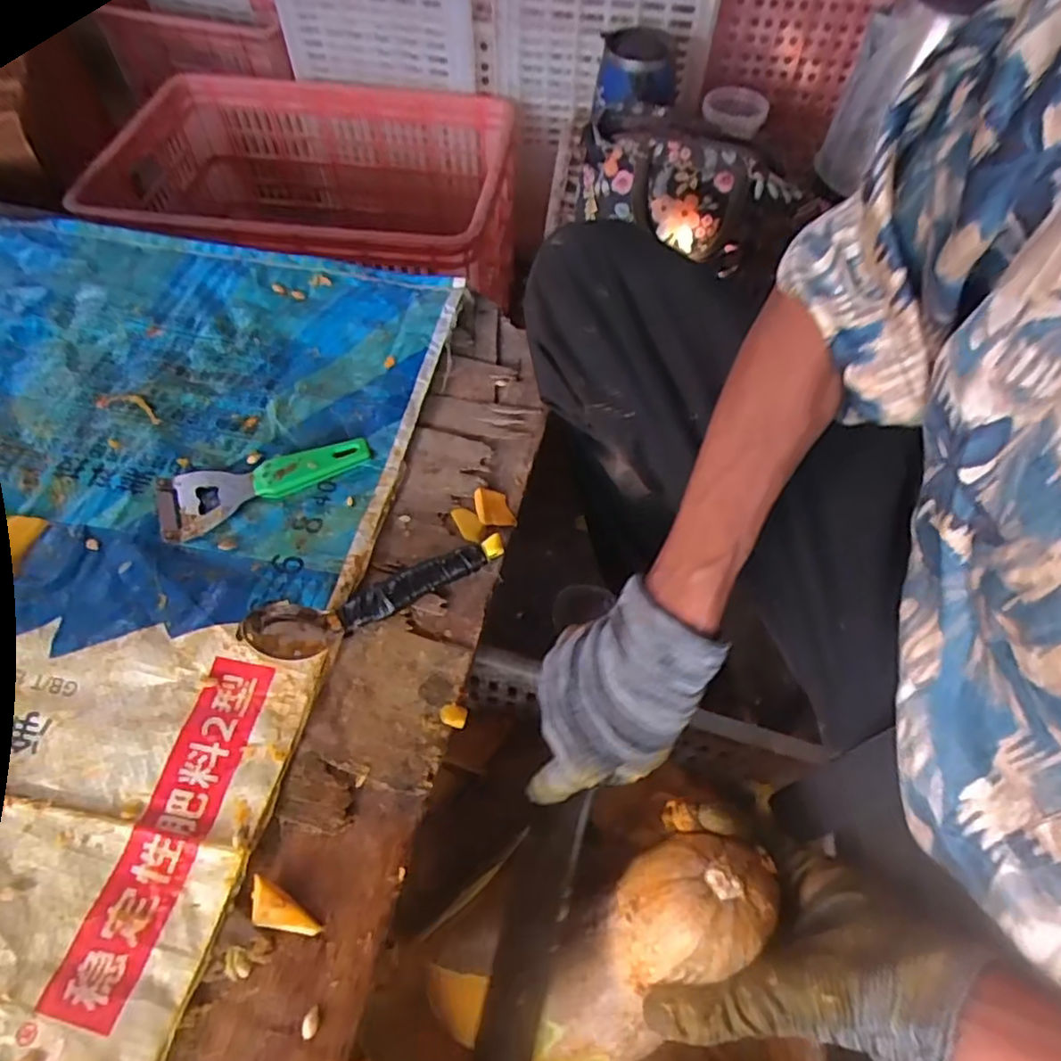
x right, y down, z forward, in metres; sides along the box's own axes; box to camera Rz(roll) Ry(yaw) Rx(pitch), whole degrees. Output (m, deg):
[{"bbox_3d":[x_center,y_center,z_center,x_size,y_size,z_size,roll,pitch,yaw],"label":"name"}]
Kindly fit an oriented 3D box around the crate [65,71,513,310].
[{"bbox_3d":[-0.300,-0.447,0.945,0.526,0.213,0.399,9,58,3],"label":"crate"}]

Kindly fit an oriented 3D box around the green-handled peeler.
[{"bbox_3d":[-0.193,-0.039,0.477,0.148,0.012,0.054,-19,61,-14],"label":"green-handled peeler"}]

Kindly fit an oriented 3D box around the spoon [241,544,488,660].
[{"bbox_3d":[-0.099,0.038,0.417,0.156,0.035,0.043,-24,62,-16],"label":"spoon"}]

